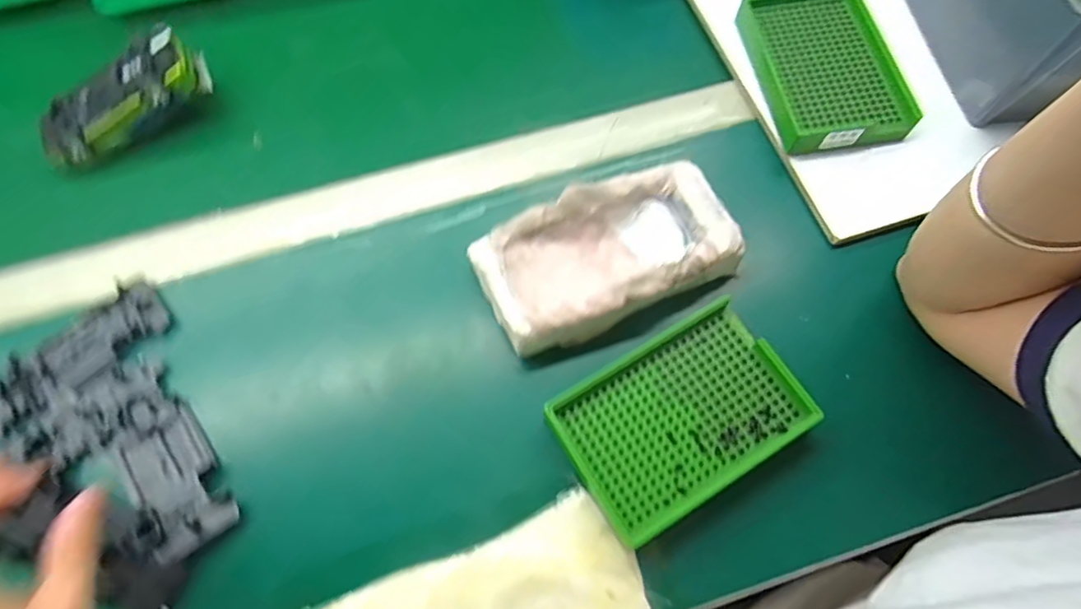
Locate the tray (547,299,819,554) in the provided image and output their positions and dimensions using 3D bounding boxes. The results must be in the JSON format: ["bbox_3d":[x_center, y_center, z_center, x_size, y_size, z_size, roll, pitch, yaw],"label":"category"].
[{"bbox_3d":[0.084,0.067,0.335,0.137,0.020,0.090,-30,70,-11],"label":"tray"}]

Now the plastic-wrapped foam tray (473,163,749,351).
[{"bbox_3d":[0.044,-0.031,0.375,0.166,0.043,0.092,-24,68,-8],"label":"plastic-wrapped foam tray"}]

